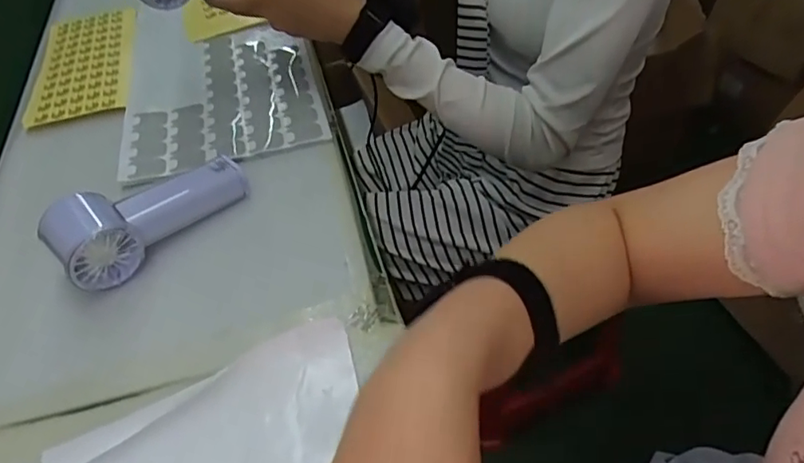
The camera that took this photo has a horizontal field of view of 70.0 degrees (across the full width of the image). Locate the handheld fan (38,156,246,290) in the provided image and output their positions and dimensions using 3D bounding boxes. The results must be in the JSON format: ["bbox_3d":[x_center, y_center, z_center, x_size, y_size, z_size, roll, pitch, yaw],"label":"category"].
[{"bbox_3d":[-0.205,-0.018,0.464,0.063,0.051,0.149,32,58,26],"label":"handheld fan"}]

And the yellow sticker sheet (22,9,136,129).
[{"bbox_3d":[-0.371,-0.203,0.675,0.112,0.008,0.236,-15,48,-6],"label":"yellow sticker sheet"}]

